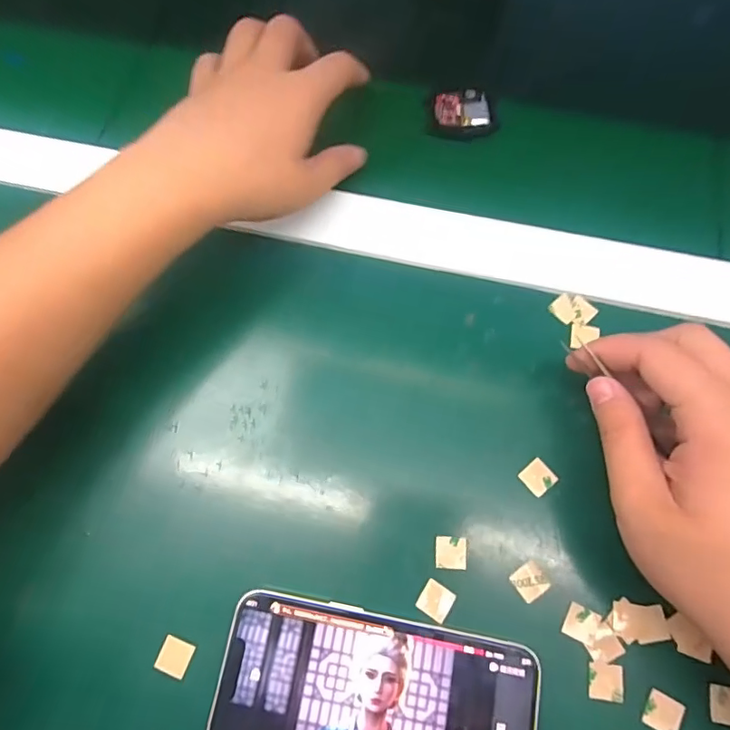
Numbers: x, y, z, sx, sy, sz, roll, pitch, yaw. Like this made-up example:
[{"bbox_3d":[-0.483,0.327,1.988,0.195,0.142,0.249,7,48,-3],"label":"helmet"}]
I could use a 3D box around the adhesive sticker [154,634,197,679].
[{"bbox_3d":[-0.093,0.143,0.250,0.016,0.004,0.015,18,66,6],"label":"adhesive sticker"}]

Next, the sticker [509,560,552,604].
[{"bbox_3d":[0.082,0.107,0.254,0.016,0.004,0.015,-34,75,-12],"label":"sticker"}]

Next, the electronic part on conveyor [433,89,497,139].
[{"bbox_3d":[0.066,-0.169,0.346,0.040,0.012,0.029,-5,71,1],"label":"electronic part on conveyor"}]

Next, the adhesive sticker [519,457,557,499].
[{"bbox_3d":[0.091,0.059,0.268,0.015,0.004,0.015,-39,74,-10],"label":"adhesive sticker"}]

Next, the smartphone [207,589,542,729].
[{"bbox_3d":[0.006,0.155,0.236,0.144,0.008,0.071,10,72,5],"label":"smartphone"}]

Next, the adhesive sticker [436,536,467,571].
[{"bbox_3d":[0.044,0.095,0.259,0.015,0.004,0.015,3,71,4],"label":"adhesive sticker"}]

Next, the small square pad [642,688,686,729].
[{"bbox_3d":[0.138,0.160,0.233,0.015,0.004,0.016,27,74,11],"label":"small square pad"}]

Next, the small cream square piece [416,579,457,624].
[{"bbox_3d":[0.035,0.116,0.252,0.015,0.004,0.015,33,76,13],"label":"small cream square piece"}]

